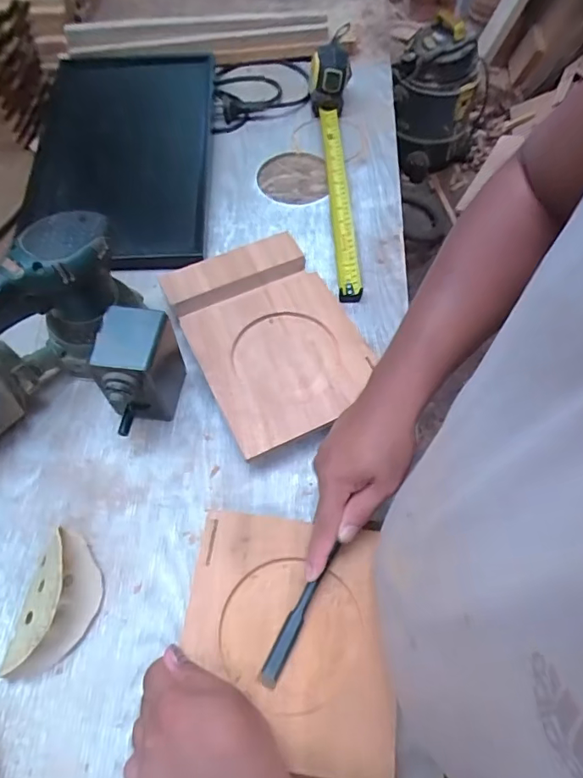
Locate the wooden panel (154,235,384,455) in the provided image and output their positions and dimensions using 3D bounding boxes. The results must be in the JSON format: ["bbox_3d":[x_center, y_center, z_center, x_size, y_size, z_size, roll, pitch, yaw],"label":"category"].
[{"bbox_3d":[-0.023,-0.062,0.549,0.167,0.020,0.245,-23,65,-13],"label":"wooden panel"}]

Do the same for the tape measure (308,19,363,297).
[{"bbox_3d":[0.059,-0.350,0.699,0.058,0.075,0.508,1,61,0],"label":"tape measure"}]

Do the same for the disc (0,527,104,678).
[{"bbox_3d":[-0.196,0.178,0.420,0.052,0.042,0.114,9,61,4],"label":"disc"}]

